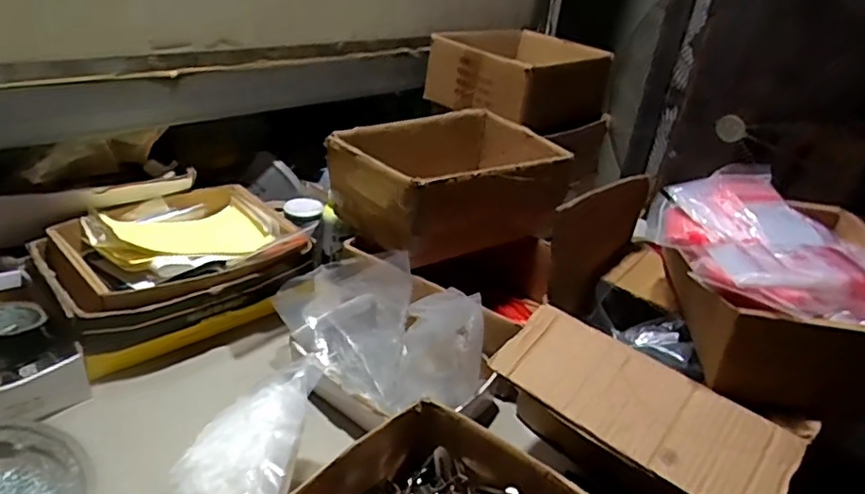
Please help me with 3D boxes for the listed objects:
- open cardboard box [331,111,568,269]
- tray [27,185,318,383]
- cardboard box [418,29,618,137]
[{"bbox_3d":[0.031,-0.095,0.970,0.346,0.157,0.236,-17,37,-36],"label":"open cardboard box"},{"bbox_3d":[-0.374,0.028,0.875,0.256,0.120,0.331,31,37,35],"label":"tray"},{"bbox_3d":[0.195,-0.349,1.192,0.367,0.116,0.253,-21,40,-40],"label":"cardboard box"}]

